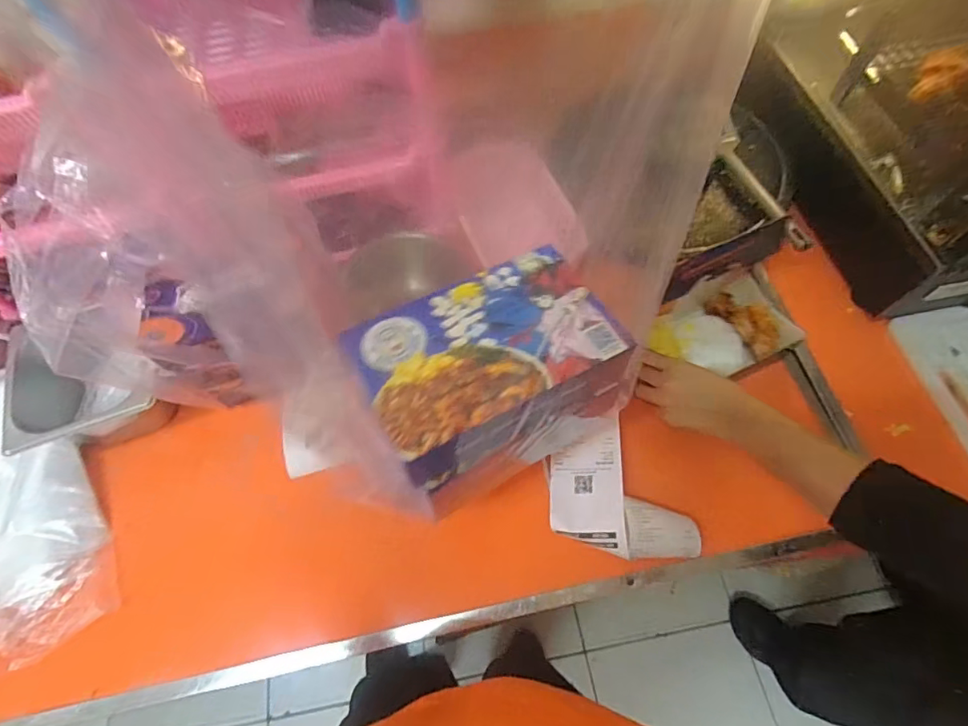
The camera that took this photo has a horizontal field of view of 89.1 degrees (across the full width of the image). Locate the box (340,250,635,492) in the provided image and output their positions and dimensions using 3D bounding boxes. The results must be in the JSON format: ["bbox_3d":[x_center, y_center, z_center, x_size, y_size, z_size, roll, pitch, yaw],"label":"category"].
[{"bbox_3d":[0.006,0.002,0.363,0.171,0.074,0.122,-29,65,-11],"label":"box"}]

